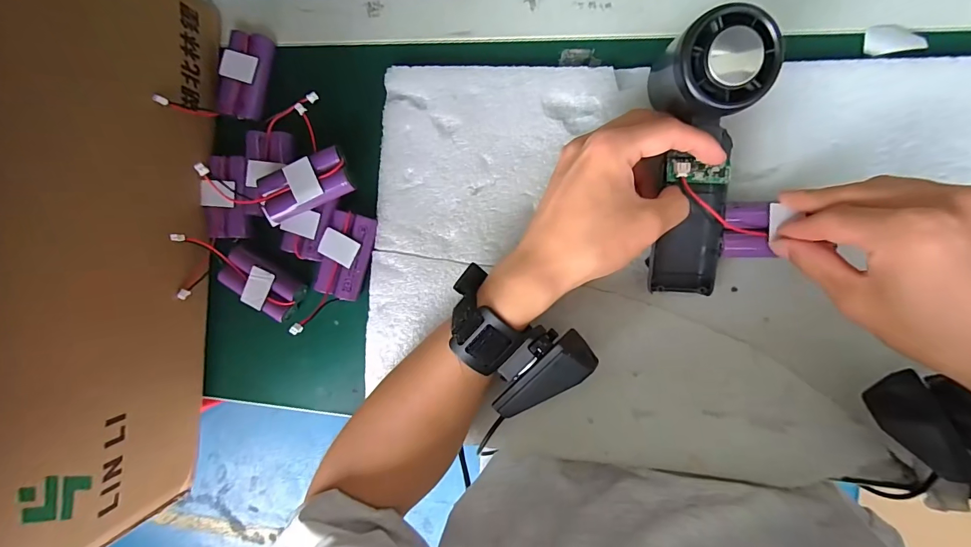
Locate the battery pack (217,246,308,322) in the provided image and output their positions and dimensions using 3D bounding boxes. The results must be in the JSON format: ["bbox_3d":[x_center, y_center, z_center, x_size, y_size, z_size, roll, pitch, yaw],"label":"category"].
[{"bbox_3d":[-0.180,0.007,0.332,0.066,0.020,0.035,29,94,8],"label":"battery pack"}]

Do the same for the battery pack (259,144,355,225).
[{"bbox_3d":[-0.134,-0.065,0.310,0.068,0.025,0.039,-18,87,8],"label":"battery pack"}]

